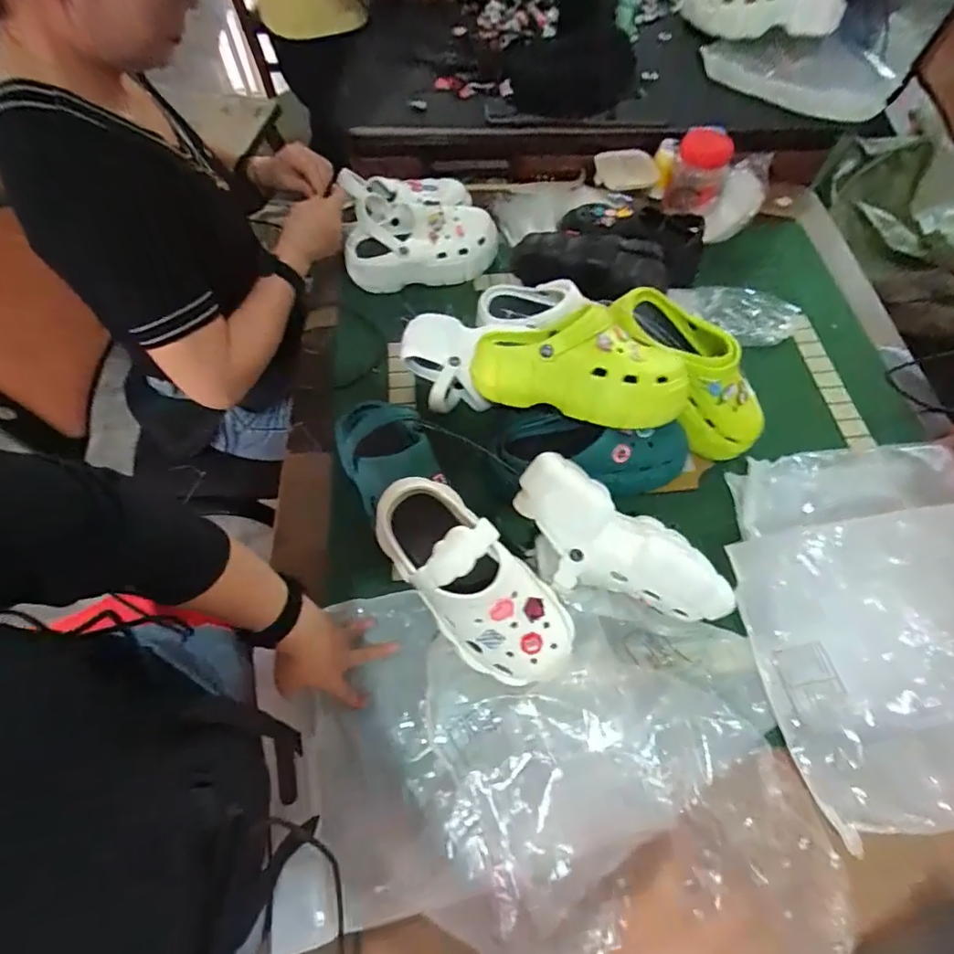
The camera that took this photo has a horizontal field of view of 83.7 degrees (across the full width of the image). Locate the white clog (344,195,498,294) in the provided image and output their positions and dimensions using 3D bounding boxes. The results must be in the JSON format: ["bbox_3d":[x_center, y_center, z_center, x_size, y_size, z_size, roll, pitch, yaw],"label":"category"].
[{"bbox_3d":[-0.096,-0.398,0.901,0.247,0.101,0.111,-15,63,-7],"label":"white clog"}]

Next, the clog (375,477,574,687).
[{"bbox_3d":[0.004,0.110,0.550,0.105,0.087,0.253,-41,102,-19],"label":"clog"}]

